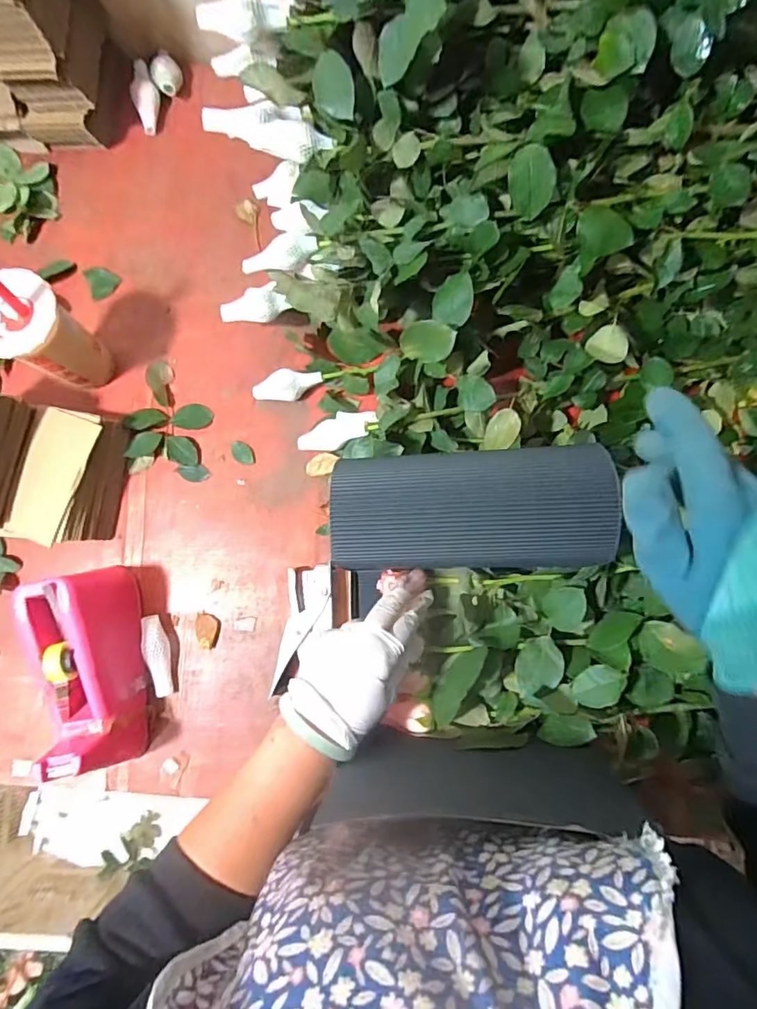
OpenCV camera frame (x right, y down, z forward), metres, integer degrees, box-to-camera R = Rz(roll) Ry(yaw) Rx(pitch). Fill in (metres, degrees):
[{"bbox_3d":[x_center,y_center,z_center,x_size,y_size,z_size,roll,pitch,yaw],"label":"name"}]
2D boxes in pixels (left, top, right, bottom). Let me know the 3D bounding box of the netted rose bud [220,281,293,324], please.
[{"bbox_3d":[-0.137,-0.219,0.568,0.074,0.031,0.029,-10,80,11],"label":"netted rose bud"}]

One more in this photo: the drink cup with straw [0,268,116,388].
[{"bbox_3d":[-0.359,-0.182,0.536,0.074,0.193,0.087,40,82,6],"label":"drink cup with straw"}]

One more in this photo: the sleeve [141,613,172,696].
[{"bbox_3d":[-0.245,0.168,0.572,0.027,0.026,0.087,-9,80,-2],"label":"sleeve"}]

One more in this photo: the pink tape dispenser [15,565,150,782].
[{"bbox_3d":[-0.300,0.169,0.535,0.085,0.096,0.200,-9,80,-2],"label":"pink tape dispenser"}]

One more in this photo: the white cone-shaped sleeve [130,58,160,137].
[{"bbox_3d":[-0.297,-0.524,0.662,0.032,0.024,0.088,-6,102,-1],"label":"white cone-shaped sleeve"}]

